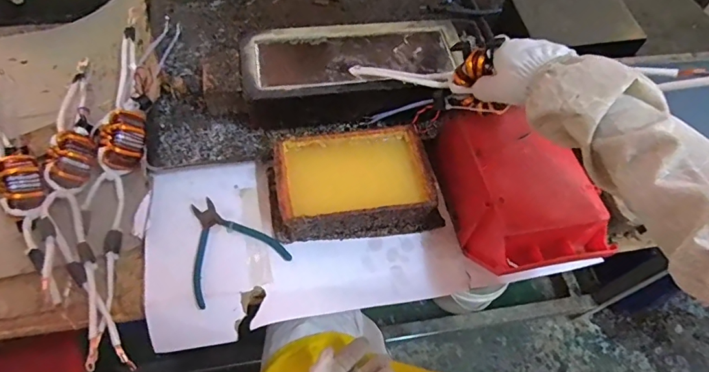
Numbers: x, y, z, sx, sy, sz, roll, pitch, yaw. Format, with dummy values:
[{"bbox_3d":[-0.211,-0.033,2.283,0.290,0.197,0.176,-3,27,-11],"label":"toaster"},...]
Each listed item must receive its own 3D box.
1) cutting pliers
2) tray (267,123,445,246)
[{"bbox_3d":[-0.171,0.070,0.599,0.123,0.015,0.136,-26,64,-19],"label":"cutting pliers"},{"bbox_3d":[-0.002,-0.003,0.622,0.223,0.061,0.133,-7,59,-9],"label":"tray"}]

